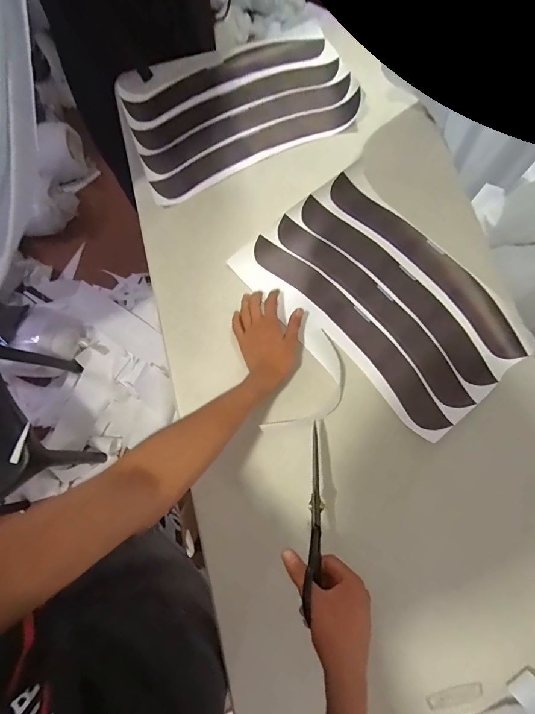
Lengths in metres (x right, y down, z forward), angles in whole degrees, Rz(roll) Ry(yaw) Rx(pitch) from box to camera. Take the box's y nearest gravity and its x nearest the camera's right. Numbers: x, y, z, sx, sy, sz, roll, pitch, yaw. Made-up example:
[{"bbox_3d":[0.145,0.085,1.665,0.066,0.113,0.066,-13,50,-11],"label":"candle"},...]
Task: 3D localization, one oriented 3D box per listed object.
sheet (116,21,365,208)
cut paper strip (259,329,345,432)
[{"bbox_3d":[-0.057,-0.499,0.690,0.431,0.043,0.281,-24,79,-4],"label":"sheet"},{"bbox_3d":[0.076,0.052,0.564,0.089,0.024,0.189,28,80,7],"label":"cut paper strip"}]

